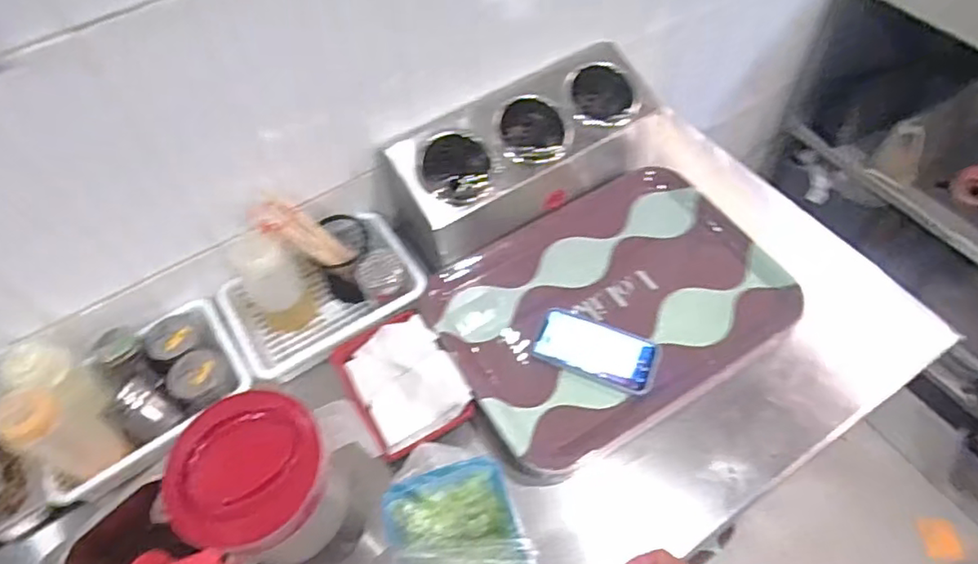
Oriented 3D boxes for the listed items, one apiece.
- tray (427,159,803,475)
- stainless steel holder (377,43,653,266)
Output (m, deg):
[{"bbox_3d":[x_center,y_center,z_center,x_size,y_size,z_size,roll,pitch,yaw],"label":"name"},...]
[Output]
[{"bbox_3d":[0.159,0.025,0.827,0.448,0.049,0.340,-28,57,-14],"label":"tray"},{"bbox_3d":[0.049,-0.191,0.890,0.382,0.160,0.166,-28,57,-15],"label":"stainless steel holder"}]

